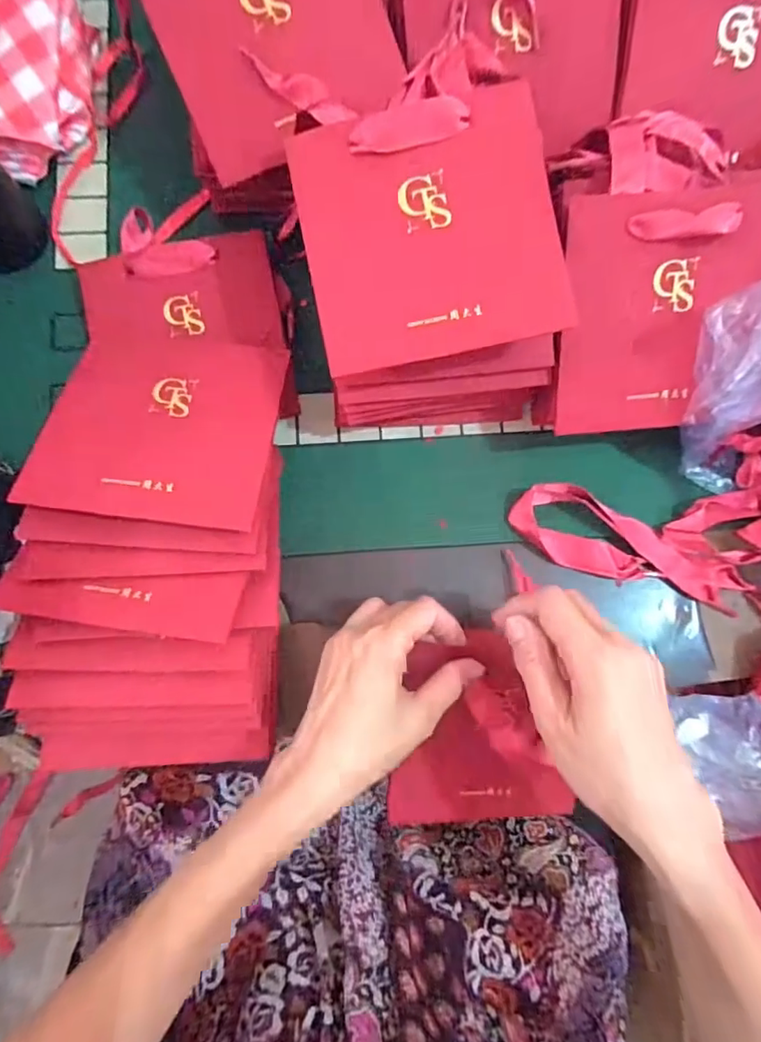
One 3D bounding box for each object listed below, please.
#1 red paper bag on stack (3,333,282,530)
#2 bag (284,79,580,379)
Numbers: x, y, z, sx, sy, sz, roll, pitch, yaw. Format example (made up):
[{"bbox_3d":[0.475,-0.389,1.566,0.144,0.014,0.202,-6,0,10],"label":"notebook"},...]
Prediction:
[{"bbox_3d":[-0.137,-0.067,0.350,0.134,0.011,0.144,6,63,-3],"label":"red paper bag on stack"},{"bbox_3d":[0.028,-0.163,0.303,0.139,0.007,0.138,-12,92,3],"label":"bag"}]

